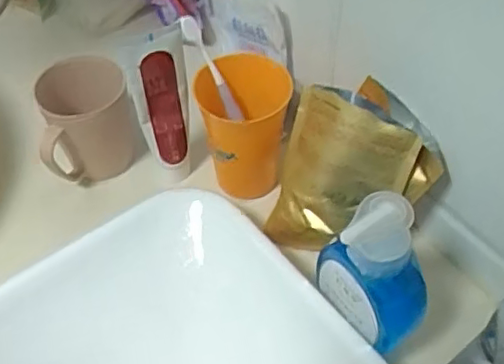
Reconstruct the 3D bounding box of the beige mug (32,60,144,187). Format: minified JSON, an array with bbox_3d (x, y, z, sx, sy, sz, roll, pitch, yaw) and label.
[{"bbox_3d":[-0.155,-0.054,0.607,0.086,0.106,0.073,-8,52,-5],"label":"beige mug"}]

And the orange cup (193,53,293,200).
[{"bbox_3d":[-0.007,-0.046,0.590,0.080,0.120,0.076,0,51,1],"label":"orange cup"}]

